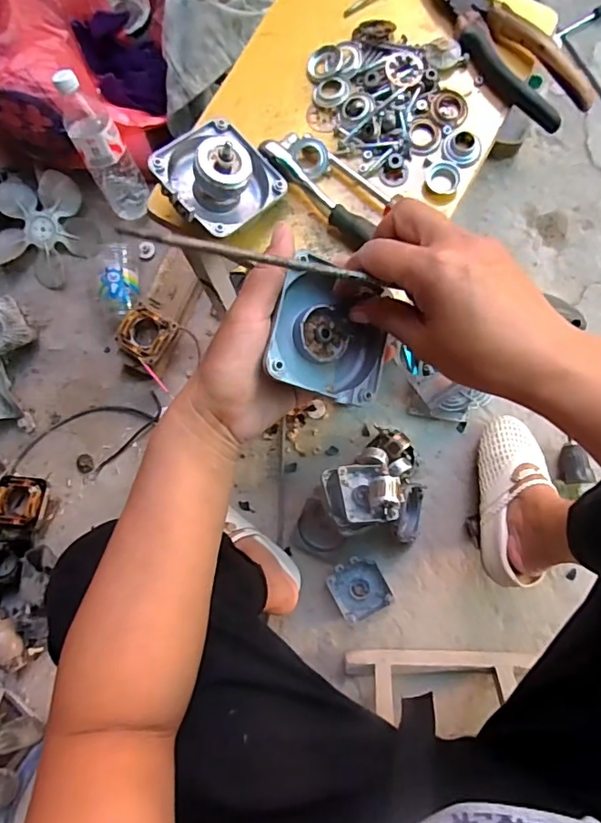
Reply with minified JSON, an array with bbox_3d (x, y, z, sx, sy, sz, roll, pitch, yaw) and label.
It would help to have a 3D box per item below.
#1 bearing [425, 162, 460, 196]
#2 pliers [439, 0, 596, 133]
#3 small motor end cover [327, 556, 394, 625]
[{"bbox_3d":[0.118,-0.193,0.424,0.027,0.006,0.028,-1,84,5],"label":"bearing"},{"bbox_3d":[0.167,-0.315,0.434,0.048,0.015,0.186,-38,82,0],"label":"pliers"},{"bbox_3d":[0.092,0.277,0.806,0.082,0.031,0.090,-29,83,2],"label":"small motor end cover"}]

